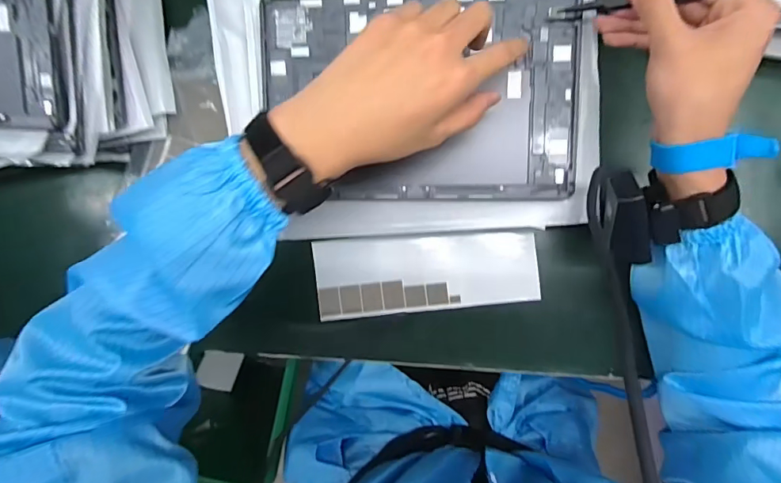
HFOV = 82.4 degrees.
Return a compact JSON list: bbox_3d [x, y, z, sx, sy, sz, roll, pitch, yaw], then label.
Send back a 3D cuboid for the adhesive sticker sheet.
[{"bbox_3d":[0.032,0.031,0.440,0.213,0.010,0.077,-6,91,8],"label":"adhesive sticker sheet"}]

